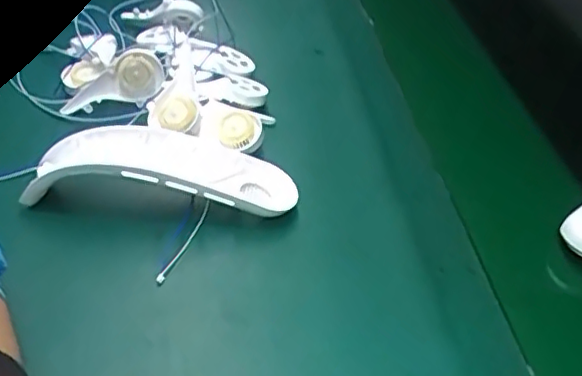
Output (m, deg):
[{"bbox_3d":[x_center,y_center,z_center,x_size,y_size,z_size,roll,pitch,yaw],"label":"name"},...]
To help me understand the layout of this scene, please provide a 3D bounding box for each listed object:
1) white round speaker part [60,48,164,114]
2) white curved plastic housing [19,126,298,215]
[{"bbox_3d":[-0.160,-0.089,0.566,0.093,0.013,0.045,-40,92,-1],"label":"white round speaker part"},{"bbox_3d":[-0.096,-0.009,0.478,0.199,0.053,0.069,4,40,-1],"label":"white curved plastic housing"}]

